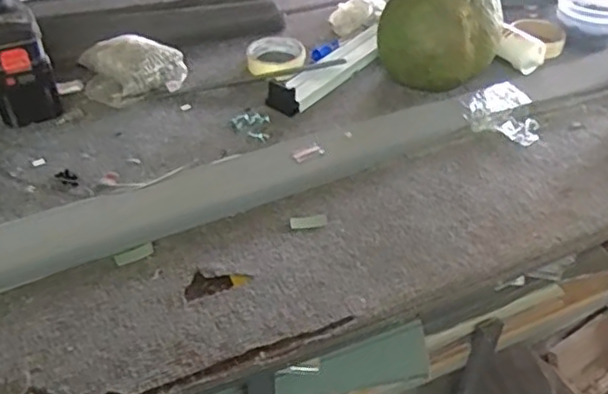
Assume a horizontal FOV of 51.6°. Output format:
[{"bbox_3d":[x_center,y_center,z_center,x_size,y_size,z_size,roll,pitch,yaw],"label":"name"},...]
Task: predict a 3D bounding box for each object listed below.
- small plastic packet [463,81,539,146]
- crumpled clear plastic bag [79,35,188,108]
[{"bbox_3d":[0.257,-0.111,0.806,0.088,0.026,0.092,14,41,19],"label":"small plastic packet"},{"bbox_3d":[-0.234,-0.176,0.865,0.139,0.049,0.109,-11,43,-13],"label":"crumpled clear plastic bag"}]

